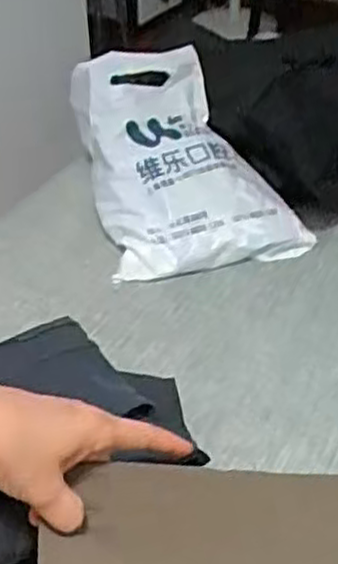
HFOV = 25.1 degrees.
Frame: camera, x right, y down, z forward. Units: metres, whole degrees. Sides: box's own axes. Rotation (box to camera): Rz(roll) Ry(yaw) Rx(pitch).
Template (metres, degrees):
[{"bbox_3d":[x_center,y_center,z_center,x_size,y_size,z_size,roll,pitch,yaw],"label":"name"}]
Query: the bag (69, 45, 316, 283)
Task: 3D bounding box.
[{"bbox_3d":[0.017,-0.145,0.883,0.216,0.153,0.271,-11,39,-13],"label":"bag"}]

